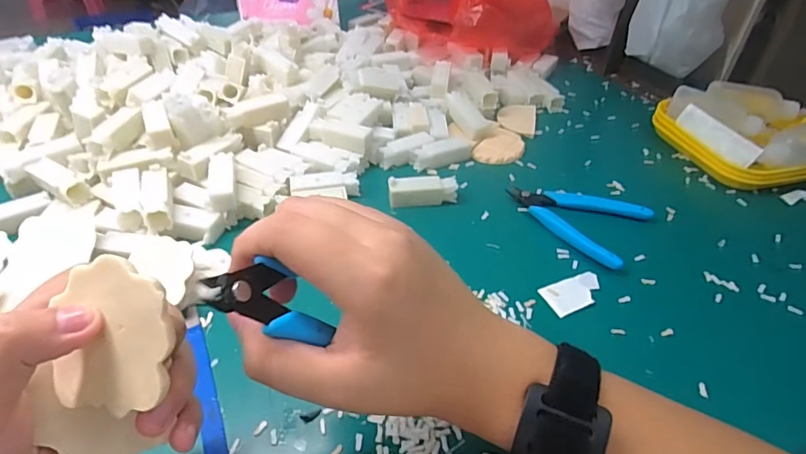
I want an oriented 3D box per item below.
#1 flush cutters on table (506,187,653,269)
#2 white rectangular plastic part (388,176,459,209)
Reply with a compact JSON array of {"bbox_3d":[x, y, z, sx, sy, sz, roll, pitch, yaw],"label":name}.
[{"bbox_3d":[0.157,-0.013,0.431,0.083,0.011,0.117,-28,49,-30],"label":"flush cutters on table"},{"bbox_3d":[0.019,-0.033,0.442,0.062,0.022,0.018,-5,41,-9],"label":"white rectangular plastic part"}]

